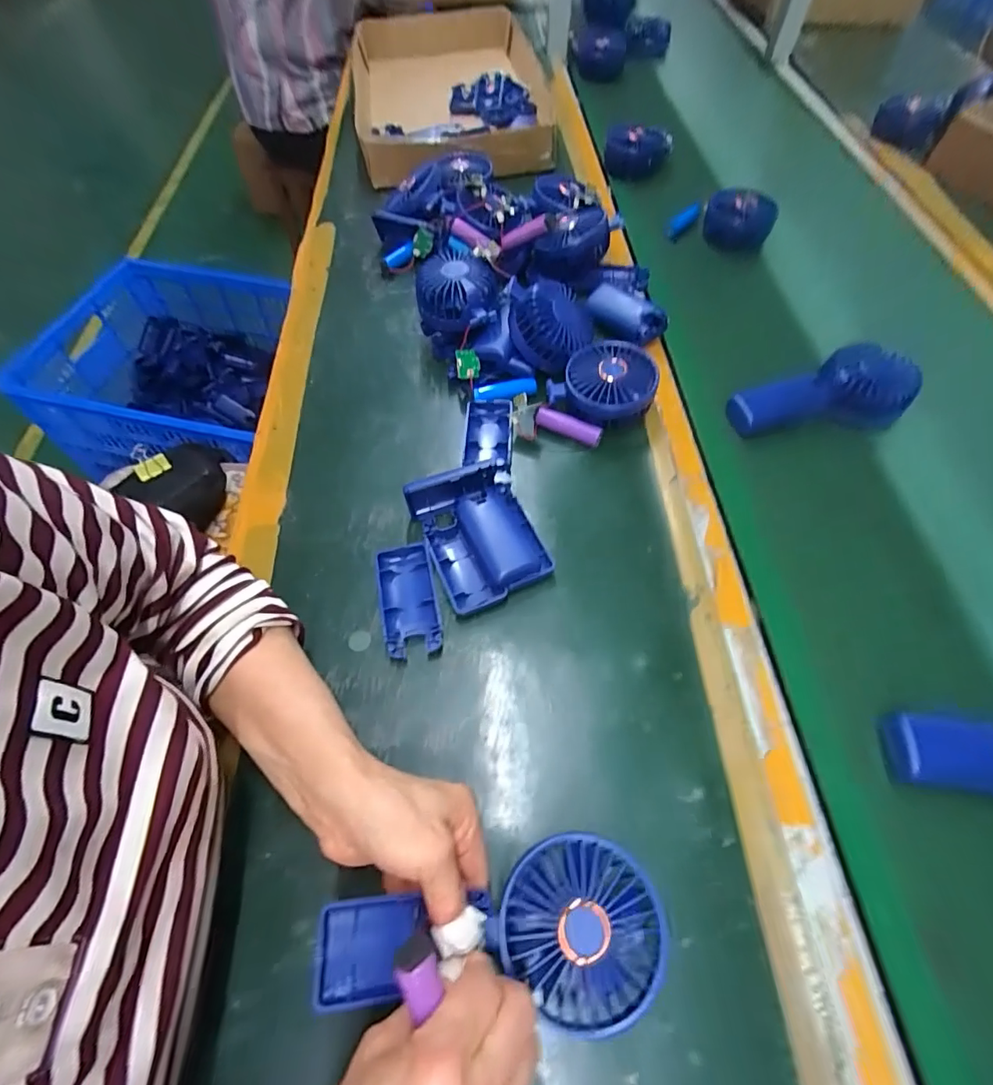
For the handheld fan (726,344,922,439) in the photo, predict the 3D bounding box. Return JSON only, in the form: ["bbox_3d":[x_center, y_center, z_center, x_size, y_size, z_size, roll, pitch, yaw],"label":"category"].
[{"bbox_3d":[0.320,-0.140,0.491,0.179,0.046,0.078,-19,60,-13],"label":"handheld fan"}]

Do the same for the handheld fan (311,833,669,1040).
[{"bbox_3d":[-0.003,0.210,0.269,0.177,0.025,0.081,-5,57,0],"label":"handheld fan"}]

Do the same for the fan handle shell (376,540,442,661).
[{"bbox_3d":[-0.070,0.045,0.398,0.044,0.015,0.091,-11,58,-9],"label":"fan handle shell"}]

